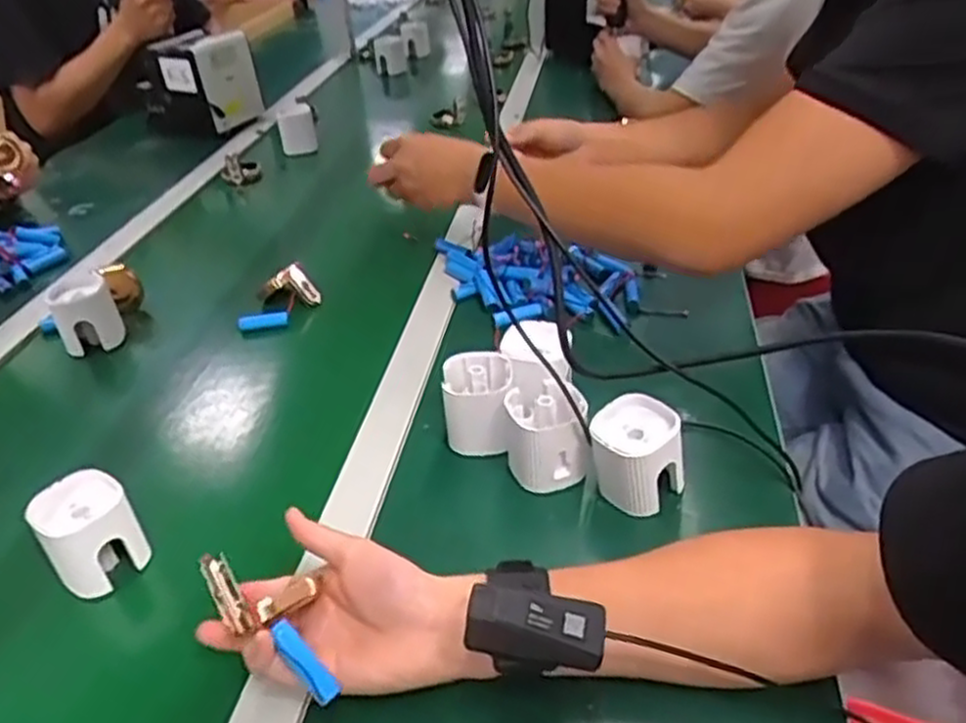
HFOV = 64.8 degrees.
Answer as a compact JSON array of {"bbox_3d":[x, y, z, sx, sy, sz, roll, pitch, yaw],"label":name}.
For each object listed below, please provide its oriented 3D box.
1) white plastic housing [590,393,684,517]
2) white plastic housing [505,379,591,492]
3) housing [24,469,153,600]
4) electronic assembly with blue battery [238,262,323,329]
[{"bbox_3d":[0.109,0.068,0.538,0.062,0.070,0.056,-5,35,2],"label":"white plastic housing"},{"bbox_3d":[0.047,0.051,0.561,0.057,0.070,0.050,-5,35,3],"label":"white plastic housing"},{"bbox_3d":[-0.266,0.116,0.519,0.053,0.061,0.052,-31,41,-30],"label":"housing"},{"bbox_3d":[-0.221,-0.069,0.814,0.091,0.043,0.058,-12,35,-7],"label":"electronic assembly with blue battery"}]

